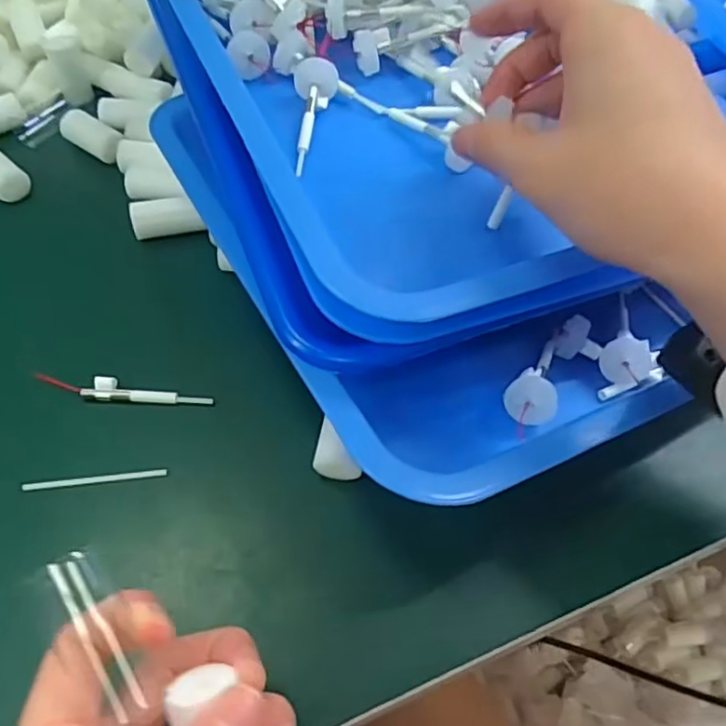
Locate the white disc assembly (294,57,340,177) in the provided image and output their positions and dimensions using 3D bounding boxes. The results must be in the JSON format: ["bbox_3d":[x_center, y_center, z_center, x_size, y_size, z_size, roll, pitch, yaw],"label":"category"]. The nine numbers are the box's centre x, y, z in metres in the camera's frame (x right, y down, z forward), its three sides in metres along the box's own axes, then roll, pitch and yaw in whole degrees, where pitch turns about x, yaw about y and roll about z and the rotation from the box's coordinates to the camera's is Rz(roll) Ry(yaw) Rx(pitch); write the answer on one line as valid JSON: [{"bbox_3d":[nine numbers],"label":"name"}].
[{"bbox_3d":[-0.024,-0.114,0.299,0.020,0.014,0.064,3,66,2],"label":"white disc assembly"}]

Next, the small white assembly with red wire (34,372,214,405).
[{"bbox_3d":[-0.110,0.013,0.302,0.078,0.006,0.011,3,54,2],"label":"small white assembly with red wire"}]

